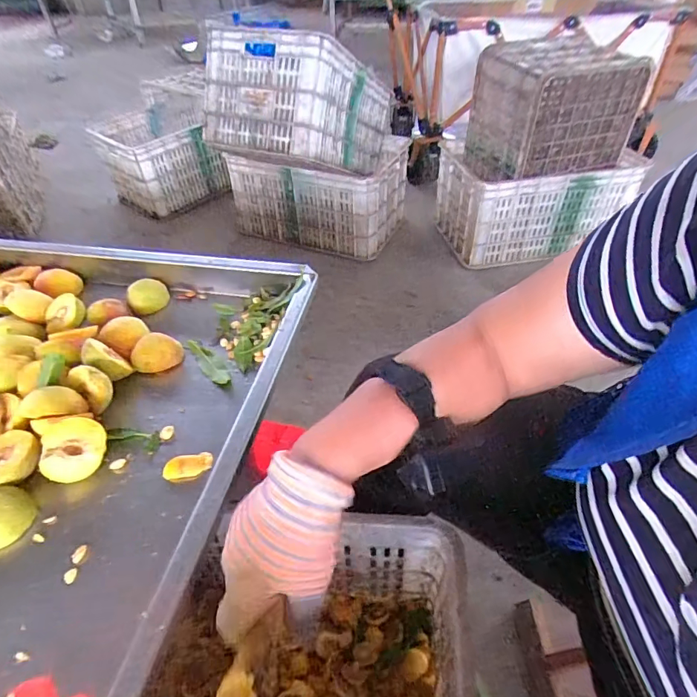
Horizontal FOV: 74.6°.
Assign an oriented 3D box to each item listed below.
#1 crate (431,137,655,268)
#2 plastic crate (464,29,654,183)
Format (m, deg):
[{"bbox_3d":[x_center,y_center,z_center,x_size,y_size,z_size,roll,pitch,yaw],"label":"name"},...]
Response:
[{"bbox_3d":[0.587,-0.484,1.471,0.536,0.264,0.311,-8,44,-6],"label":"crate"},{"bbox_3d":[0.555,-0.670,1.287,0.386,0.277,0.293,-10,44,-8],"label":"plastic crate"}]

